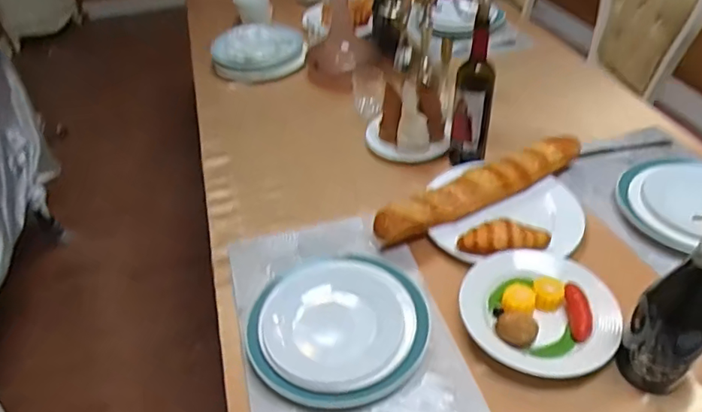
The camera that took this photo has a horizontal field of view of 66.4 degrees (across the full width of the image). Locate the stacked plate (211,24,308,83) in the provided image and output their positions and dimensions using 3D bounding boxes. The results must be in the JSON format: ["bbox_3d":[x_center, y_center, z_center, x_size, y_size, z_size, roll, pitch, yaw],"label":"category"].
[{"bbox_3d":[-0.254,-0.430,1.488,0.262,0.044,0.273,-3,42,2],"label":"stacked plate"}]

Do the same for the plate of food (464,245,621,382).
[{"bbox_3d":[0.275,0.148,0.791,0.217,0.044,0.201,12,44,18],"label":"plate of food"}]

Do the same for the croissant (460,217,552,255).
[{"bbox_3d":[0.253,0.051,0.892,0.148,0.051,0.070,-11,42,-7],"label":"croissant"}]

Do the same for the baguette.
[{"bbox_3d":[0.243,-0.034,0.993,0.449,0.060,0.077,-23,45,-19],"label":"baguette"}]

